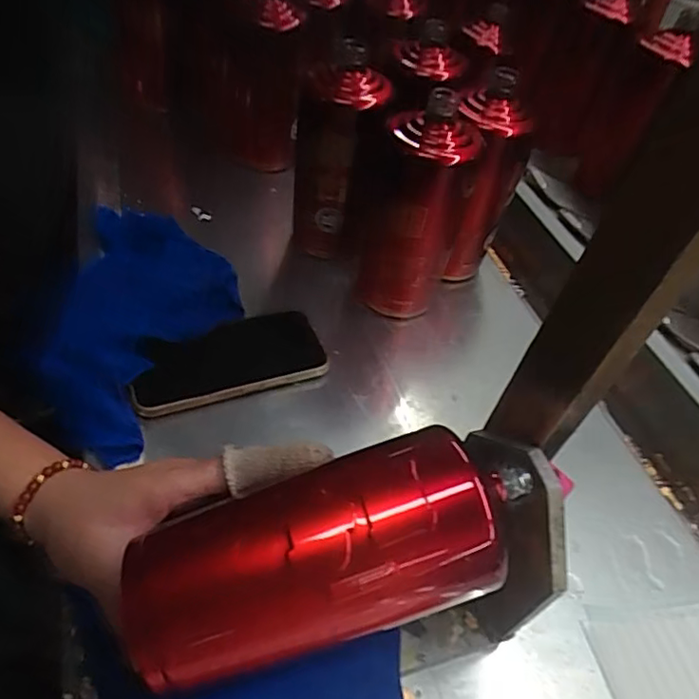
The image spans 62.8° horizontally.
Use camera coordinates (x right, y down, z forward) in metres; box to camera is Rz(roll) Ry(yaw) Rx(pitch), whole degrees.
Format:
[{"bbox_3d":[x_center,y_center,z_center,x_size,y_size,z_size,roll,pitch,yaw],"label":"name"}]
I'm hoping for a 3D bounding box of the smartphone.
[{"bbox_3d":[-0.102,0.008,0.484,0.157,0.015,0.076,-15,54,-18],"label":"smartphone"}]

